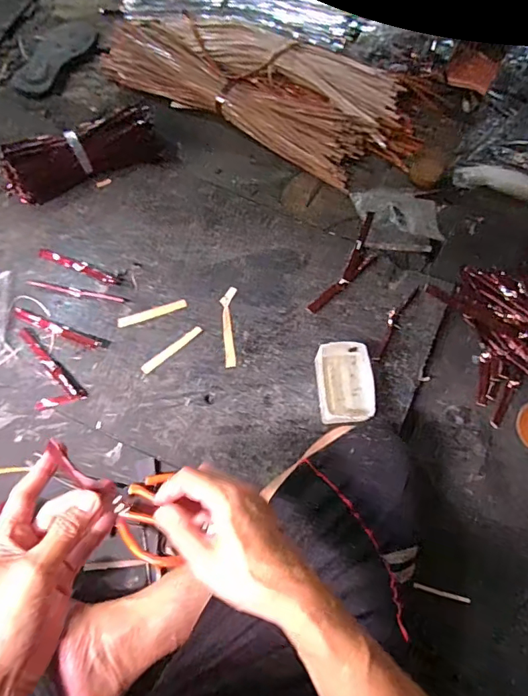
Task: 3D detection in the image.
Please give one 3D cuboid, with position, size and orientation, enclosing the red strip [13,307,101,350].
[{"bbox_3d":[-0.298,-0.028,0.652,0.138,0.004,0.017,21,67,8],"label":"red strip"}]

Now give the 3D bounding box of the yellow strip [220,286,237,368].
[{"bbox_3d":[-0.051,-0.032,0.665,0.020,0.004,0.126,-1,66,-2],"label":"yellow strip"}]

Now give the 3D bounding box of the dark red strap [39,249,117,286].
[{"bbox_3d":[-0.286,-0.125,0.696,0.135,0.006,0.017,21,67,8],"label":"dark red strap"}]

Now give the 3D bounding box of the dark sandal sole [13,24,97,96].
[{"bbox_3d":[-0.419,-0.583,0.912,0.084,0.011,0.224,22,67,8],"label":"dark sandal sole"}]

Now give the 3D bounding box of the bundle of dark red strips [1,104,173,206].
[{"bbox_3d":[-0.294,-0.320,0.750,0.258,0.076,0.092,-34,73,-18],"label":"bundle of dark red strips"}]

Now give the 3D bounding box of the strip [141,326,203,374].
[{"bbox_3d":[-0.130,0.002,0.648,0.100,0.005,0.014,-40,73,-17],"label":"strip"}]

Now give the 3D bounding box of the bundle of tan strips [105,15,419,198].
[{"bbox_3d":[-0.004,-0.500,0.856,0.615,0.055,0.230,28,68,10],"label":"bundle of tan strips"}]

